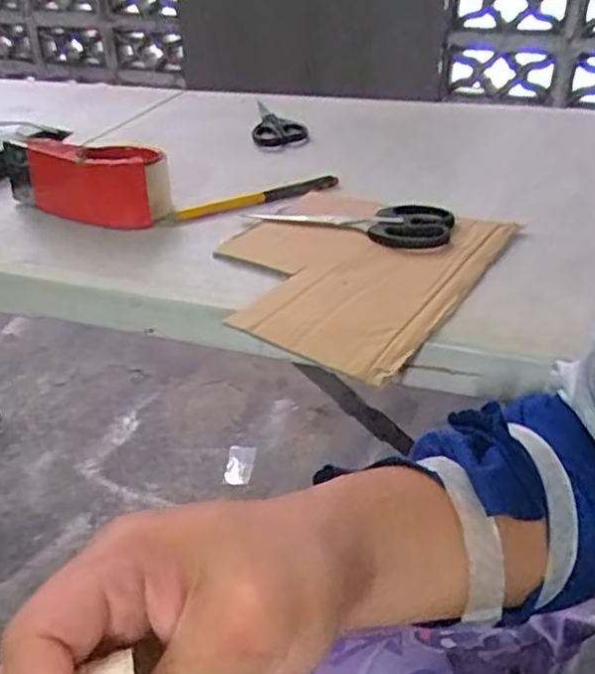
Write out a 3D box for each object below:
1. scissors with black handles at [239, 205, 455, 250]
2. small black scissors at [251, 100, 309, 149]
[{"bbox_3d":[0.044,-0.104,0.563,0.175,0.016,0.065,17,38,25],"label":"scissors with black handles"},{"bbox_3d":[-0.025,-0.277,0.846,0.065,0.014,0.178,-3,33,-3],"label":"small black scissors"}]

